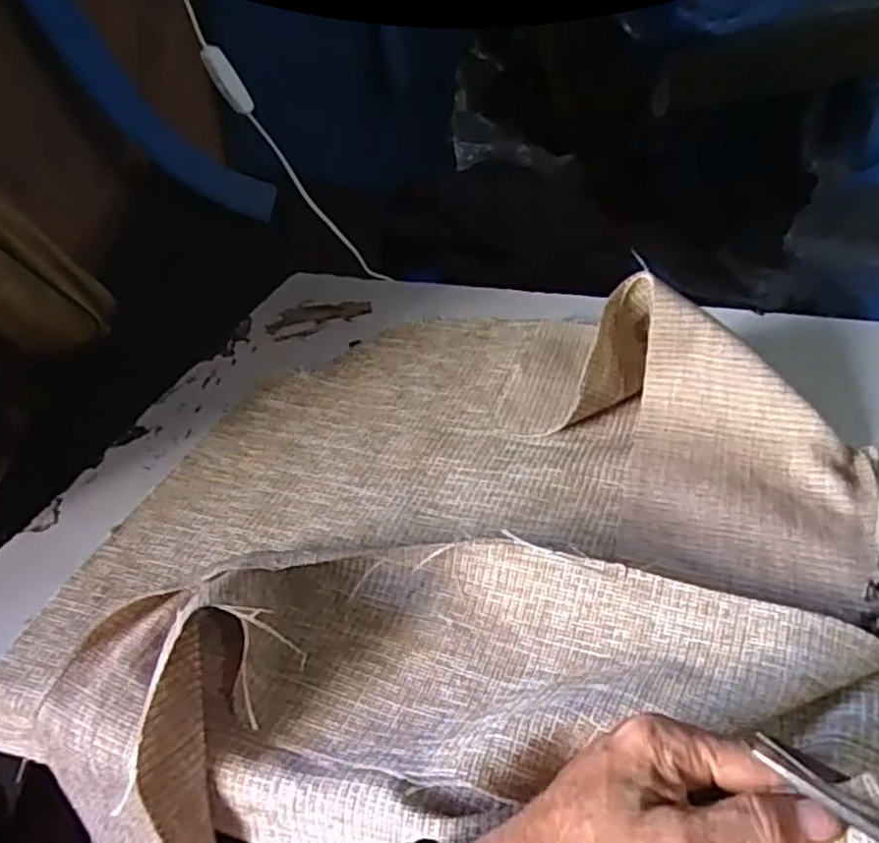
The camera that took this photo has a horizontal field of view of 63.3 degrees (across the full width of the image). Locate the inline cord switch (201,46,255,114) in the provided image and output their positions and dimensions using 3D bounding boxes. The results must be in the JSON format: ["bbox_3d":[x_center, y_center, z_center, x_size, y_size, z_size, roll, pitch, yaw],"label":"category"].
[{"bbox_3d":[-0.182,-0.294,0.615,0.018,0.059,0.020,-26,35,14],"label":"inline cord switch"}]

